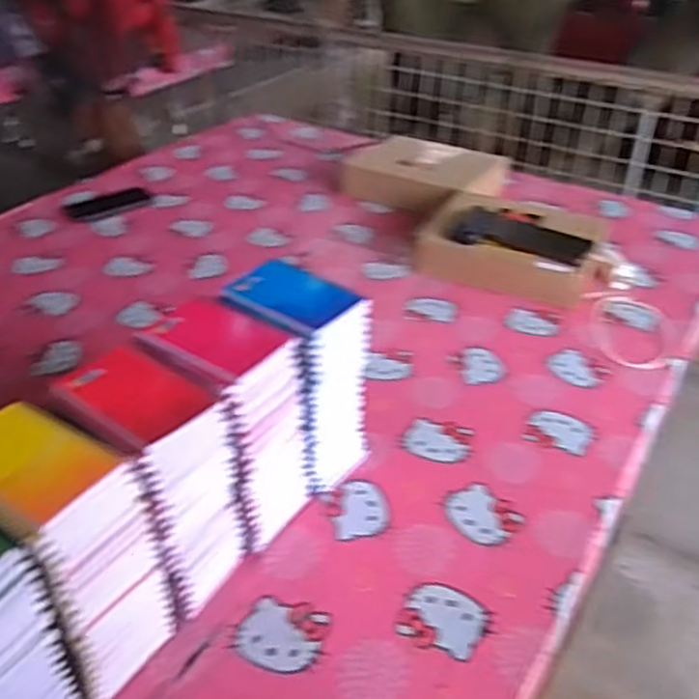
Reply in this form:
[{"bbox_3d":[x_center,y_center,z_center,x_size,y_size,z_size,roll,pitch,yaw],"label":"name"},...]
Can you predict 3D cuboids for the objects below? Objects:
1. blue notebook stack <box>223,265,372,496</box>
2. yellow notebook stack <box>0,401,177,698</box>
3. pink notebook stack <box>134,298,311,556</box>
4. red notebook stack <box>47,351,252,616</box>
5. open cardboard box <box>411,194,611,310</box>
[{"bbox_3d":[-0.054,0.040,0.809,0.131,0.235,0.107,23,41,30],"label":"blue notebook stack"},{"bbox_3d":[-0.241,0.176,0.617,0.132,0.232,0.101,21,40,28],"label":"yellow notebook stack"},{"bbox_3d":[-0.127,0.085,0.746,0.131,0.230,0.112,20,40,27],"label":"pink notebook stack"},{"bbox_3d":[-0.181,0.131,0.679,0.128,0.231,0.101,20,40,27],"label":"red notebook stack"},{"bbox_3d":[0.289,-0.181,1.240,0.293,0.086,0.236,15,38,22],"label":"open cardboard box"}]

